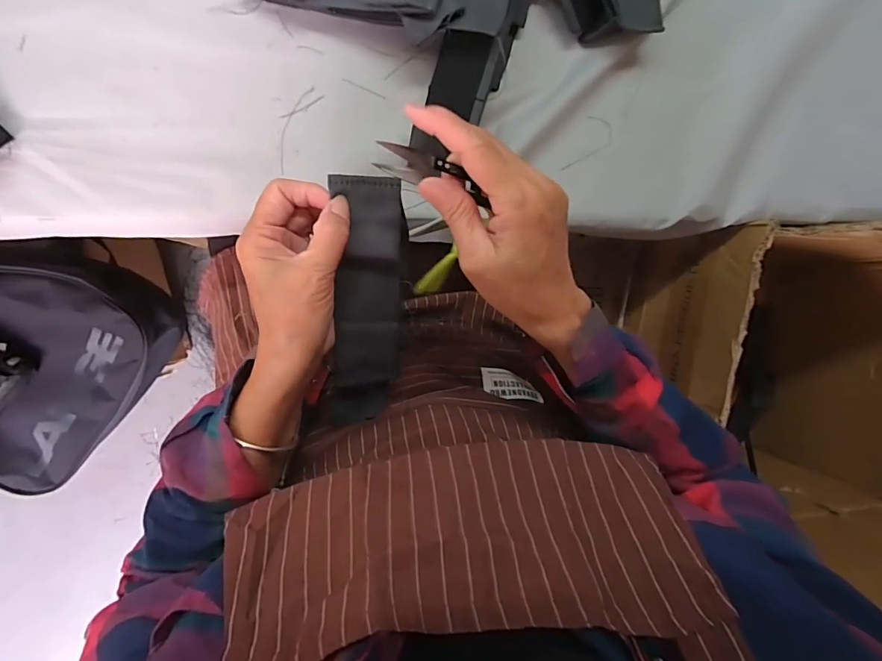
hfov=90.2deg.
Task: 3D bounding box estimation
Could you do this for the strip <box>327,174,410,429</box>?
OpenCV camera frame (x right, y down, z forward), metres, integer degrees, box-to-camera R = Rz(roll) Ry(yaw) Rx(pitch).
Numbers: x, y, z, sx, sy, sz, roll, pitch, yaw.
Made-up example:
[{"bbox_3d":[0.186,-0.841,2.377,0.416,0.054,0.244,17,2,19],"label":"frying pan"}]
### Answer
[{"bbox_3d":[-0.053,-0.007,0.318,0.048,0.025,0.193,6,115,-8],"label":"strip"}]

